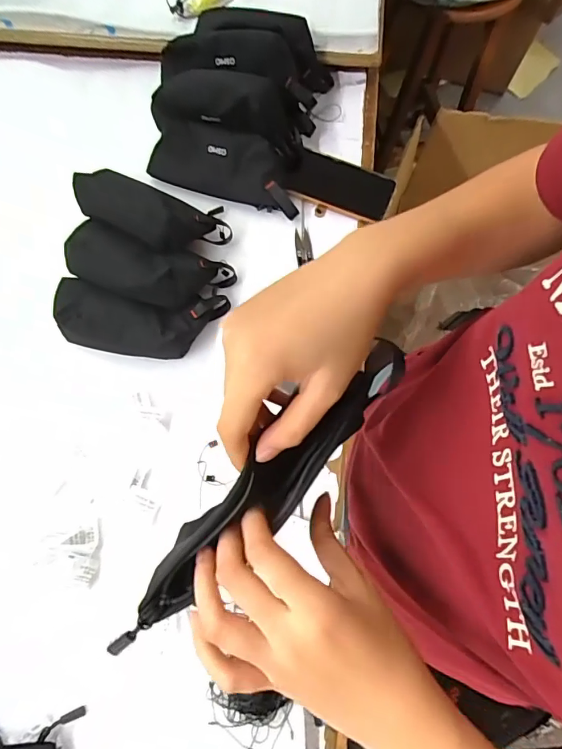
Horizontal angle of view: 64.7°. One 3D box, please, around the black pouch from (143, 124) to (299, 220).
[{"bbox_3d":[-0.071,-0.282,0.601,0.200,0.038,0.084,17,100,0],"label":"black pouch"}]

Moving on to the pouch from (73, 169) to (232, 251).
[{"bbox_3d":[-0.168,-0.214,0.572,0.204,0.056,0.104,24,76,8],"label":"pouch"}]

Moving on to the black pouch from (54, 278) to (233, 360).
[{"bbox_3d":[-0.176,-0.067,0.551,0.211,0.044,0.088,7,74,3],"label":"black pouch"}]

